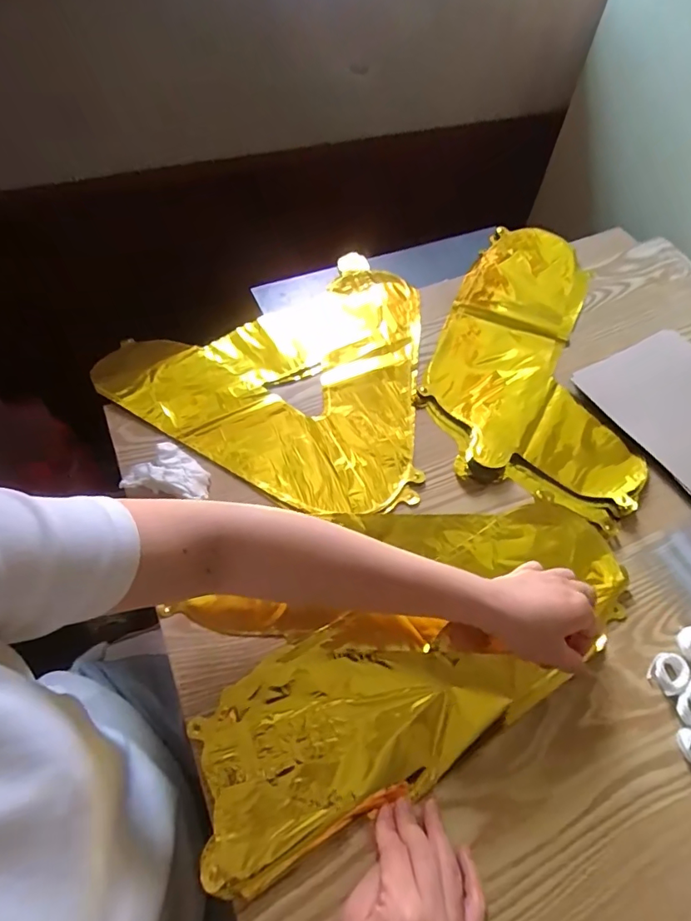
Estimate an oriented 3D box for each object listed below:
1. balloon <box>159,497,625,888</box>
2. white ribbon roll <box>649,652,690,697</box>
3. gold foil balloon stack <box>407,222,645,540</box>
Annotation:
[{"bbox_3d":[0.054,0.139,0.429,0.397,0.018,0.203,-25,60,-17],"label":"balloon"},{"bbox_3d":[0.266,0.174,0.412,0.033,0.008,0.025,-38,67,-23],"label":"white ribbon roll"},{"bbox_3d":[0.228,-0.142,0.611,0.226,0.013,0.431,14,58,6],"label":"gold foil balloon stack"}]

